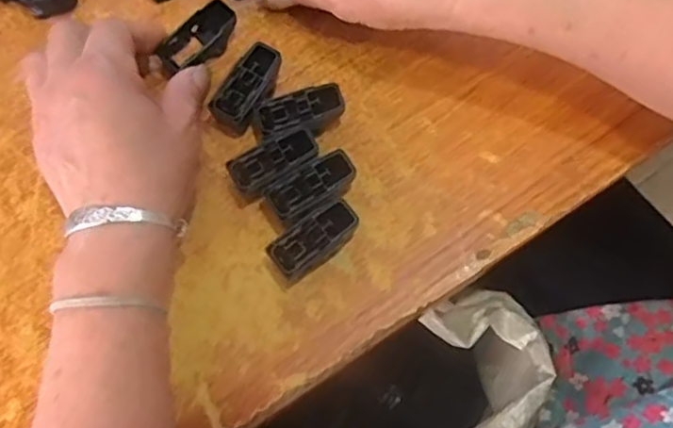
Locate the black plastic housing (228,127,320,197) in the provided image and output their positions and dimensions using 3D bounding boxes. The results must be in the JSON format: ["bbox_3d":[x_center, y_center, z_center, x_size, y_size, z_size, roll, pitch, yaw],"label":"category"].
[{"bbox_3d":[-0.034,-0.028,0.358,0.049,0.021,0.024,-32,75,-9],"label":"black plastic housing"}]

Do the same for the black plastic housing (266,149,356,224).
[{"bbox_3d":[-0.013,-0.013,0.354,0.049,0.019,0.023,-33,75,-9],"label":"black plastic housing"}]

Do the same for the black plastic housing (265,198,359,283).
[{"bbox_3d":[-0.011,0.015,0.344,0.049,0.020,0.024,-37,75,-10],"label":"black plastic housing"}]

